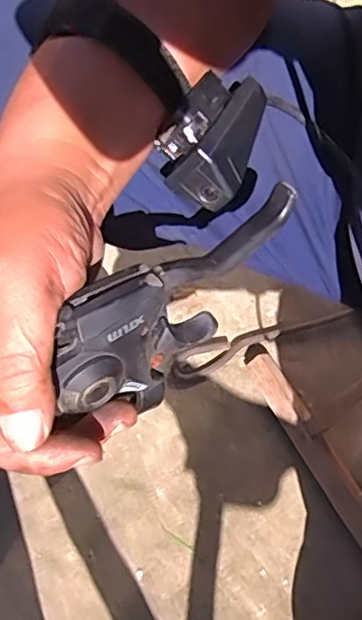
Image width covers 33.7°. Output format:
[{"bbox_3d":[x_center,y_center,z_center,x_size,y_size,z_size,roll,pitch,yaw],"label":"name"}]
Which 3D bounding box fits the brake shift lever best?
[{"bbox_3d":[0.004,-0.005,0.259,0.142,0.048,0.035,-33,64,-22],"label":"brake shift lever"}]

